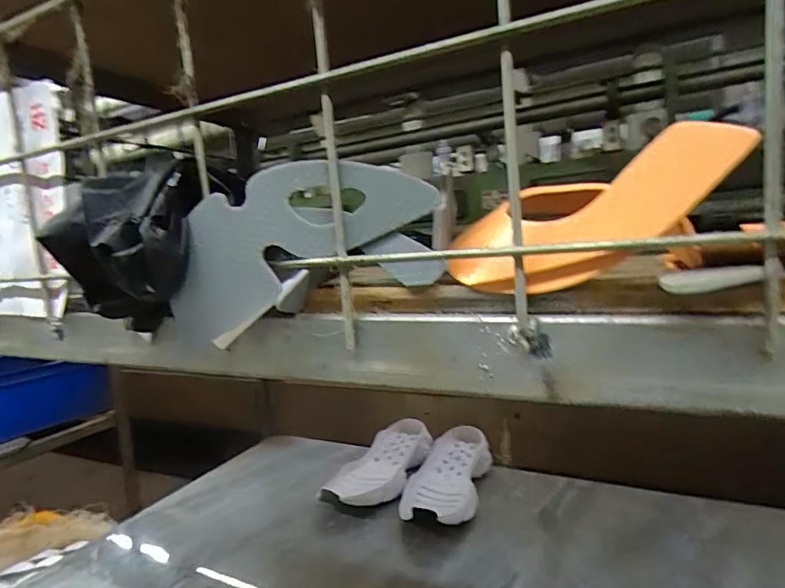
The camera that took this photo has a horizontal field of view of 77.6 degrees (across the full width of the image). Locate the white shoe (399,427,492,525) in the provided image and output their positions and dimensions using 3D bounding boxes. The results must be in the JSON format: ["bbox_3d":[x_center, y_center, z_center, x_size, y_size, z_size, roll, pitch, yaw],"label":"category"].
[{"bbox_3d":[0.085,0.291,0.783,0.127,0.058,0.280,-2,6,20],"label":"white shoe"}]

